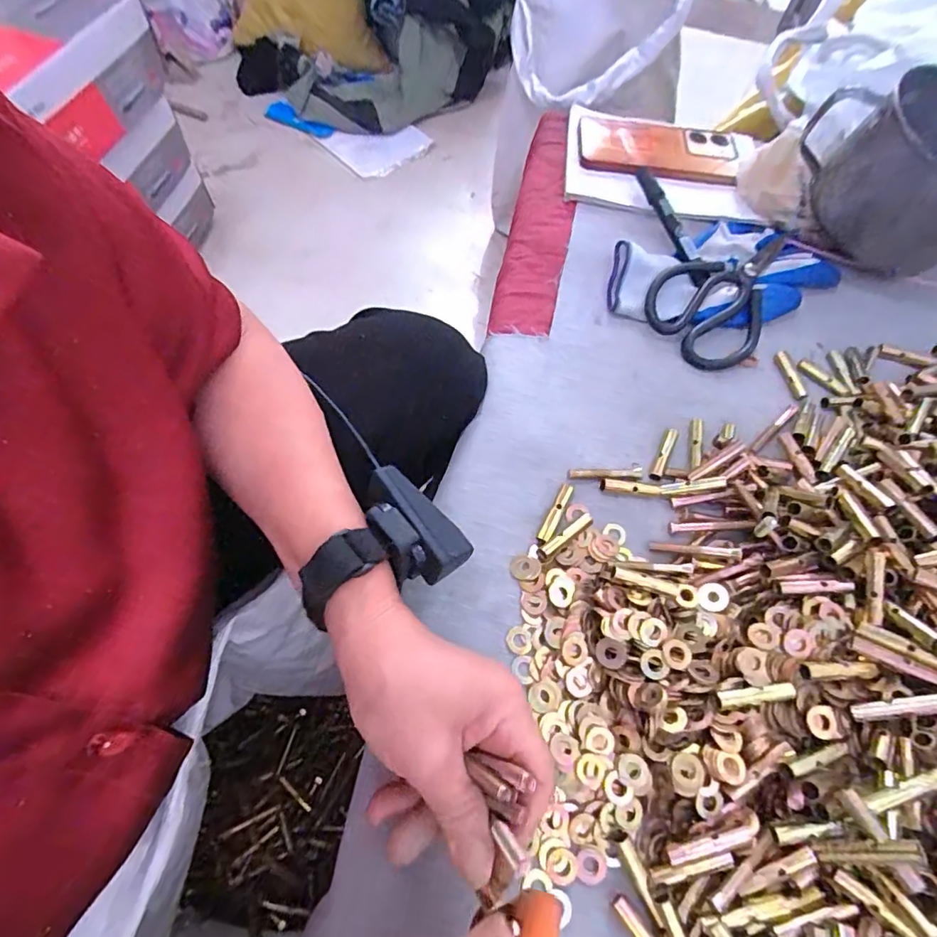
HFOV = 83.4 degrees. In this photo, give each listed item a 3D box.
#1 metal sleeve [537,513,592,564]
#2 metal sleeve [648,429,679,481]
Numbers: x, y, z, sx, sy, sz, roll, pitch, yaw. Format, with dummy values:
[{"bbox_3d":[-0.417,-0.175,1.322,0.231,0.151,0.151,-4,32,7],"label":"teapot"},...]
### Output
[{"bbox_3d":[0.065,0.046,0.349,0.045,0.009,0.009,-31,69,-19],"label":"metal sleeve"},{"bbox_3d":[0.146,-0.011,0.391,0.009,0.007,0.047,26,63,9],"label":"metal sleeve"}]

